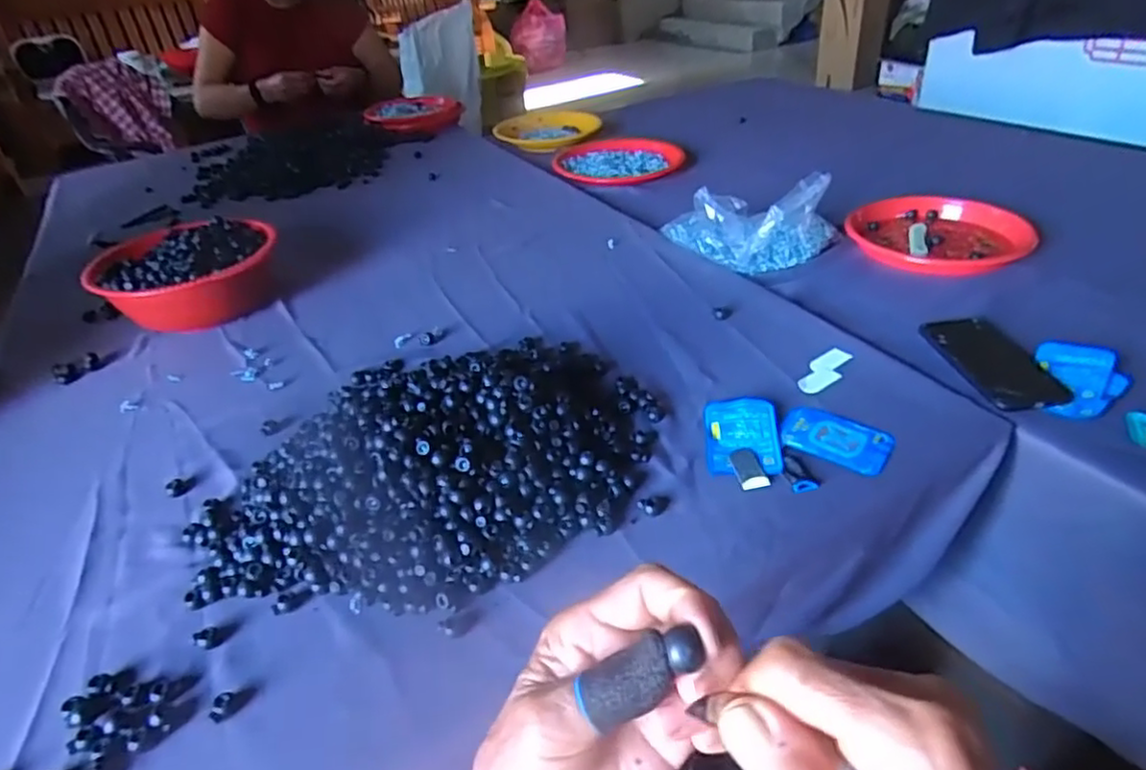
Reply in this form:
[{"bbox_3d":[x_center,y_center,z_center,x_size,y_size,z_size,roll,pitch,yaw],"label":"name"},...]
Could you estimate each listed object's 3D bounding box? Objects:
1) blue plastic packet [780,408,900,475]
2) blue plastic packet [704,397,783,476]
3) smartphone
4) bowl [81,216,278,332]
[{"bbox_3d":[0.244,0.049,0.621,0.095,0.004,0.070,21,43,32],"label":"blue plastic packet"},{"bbox_3d":[0.159,0.047,0.628,0.066,0.014,0.100,-1,36,7],"label":"blue plastic packet"},{"bbox_3d":[0.435,-0.027,0.693,0.084,0.009,0.151,-7,36,-2],"label":"smartphone"},{"bbox_3d":[-0.519,-0.144,0.908,0.224,0.099,0.191,-13,36,-10],"label":"bowl"}]

